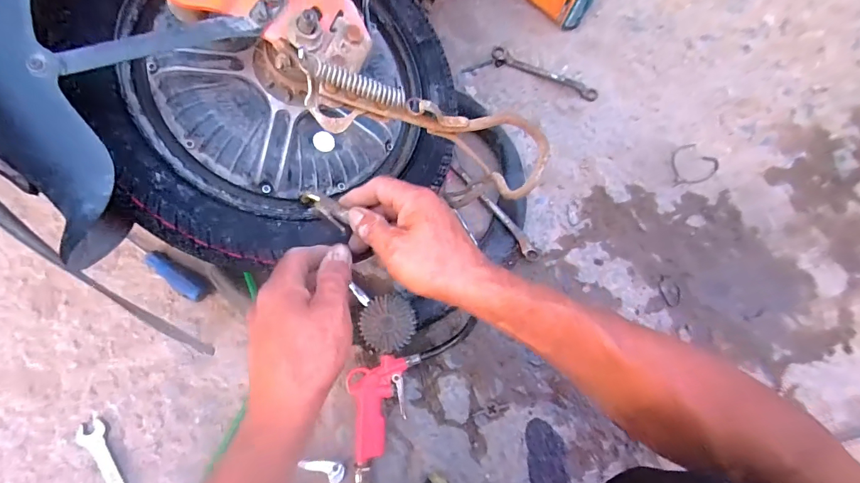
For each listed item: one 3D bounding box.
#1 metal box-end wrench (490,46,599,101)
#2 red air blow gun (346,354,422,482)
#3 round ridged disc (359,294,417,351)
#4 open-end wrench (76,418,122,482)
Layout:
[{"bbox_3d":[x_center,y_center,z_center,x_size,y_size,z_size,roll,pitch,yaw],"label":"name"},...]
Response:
[{"bbox_3d":[0.183,-0.270,0.638,0.181,0.013,0.027,25,77,5],"label":"metal box-end wrench"},{"bbox_3d":[-0.072,0.217,0.495,0.076,0.038,0.160,15,76,2],"label":"red air blow gun"},{"bbox_3d":[-0.052,0.102,0.492,0.068,0.016,0.066,-9,77,-4],"label":"round ridged disc"},{"bbox_3d":[-0.389,0.292,0.485,0.032,0.007,0.151,-33,79,-9],"label":"open-end wrench"}]

